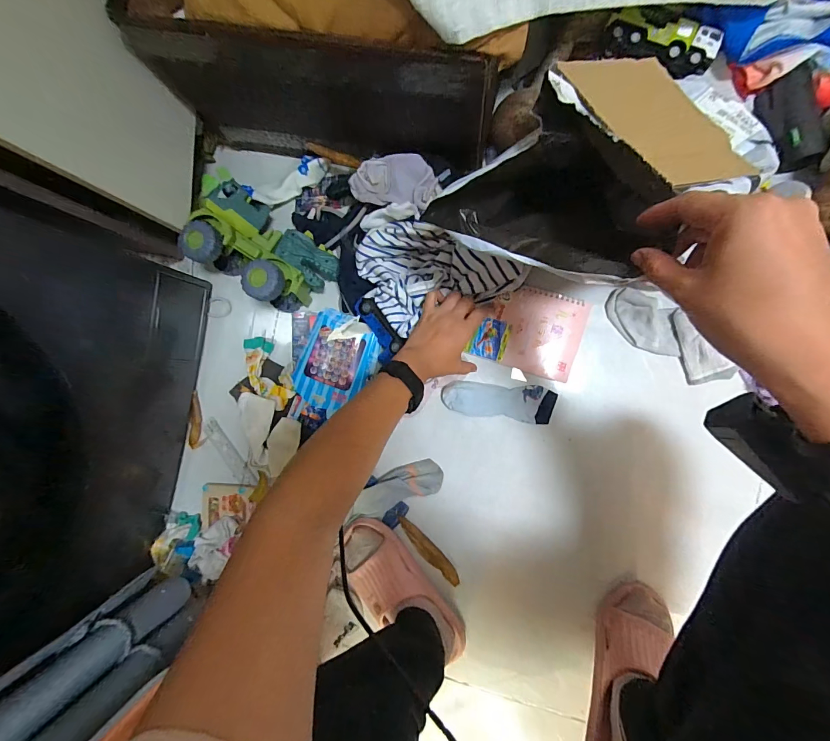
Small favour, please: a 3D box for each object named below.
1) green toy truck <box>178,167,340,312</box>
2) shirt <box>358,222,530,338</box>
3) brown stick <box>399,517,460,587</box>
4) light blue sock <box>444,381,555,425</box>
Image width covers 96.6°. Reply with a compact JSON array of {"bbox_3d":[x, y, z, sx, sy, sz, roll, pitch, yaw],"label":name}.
[{"bbox_3d":[-0.236,-0.185,0.583,0.222,0.100,0.133,31,93,5],"label":"green toy truck"},{"bbox_3d":[0.033,-0.164,0.569,0.218,0.050,0.160,-24,87,5],"label":"shirt"},{"bbox_3d":[0.021,0.293,0.601,0.132,0.009,0.026,43,93,11],"label":"brown stick"},{"bbox_3d":[0.132,0.048,0.586,0.172,0.009,0.056,6,91,6],"label":"light blue sock"}]

